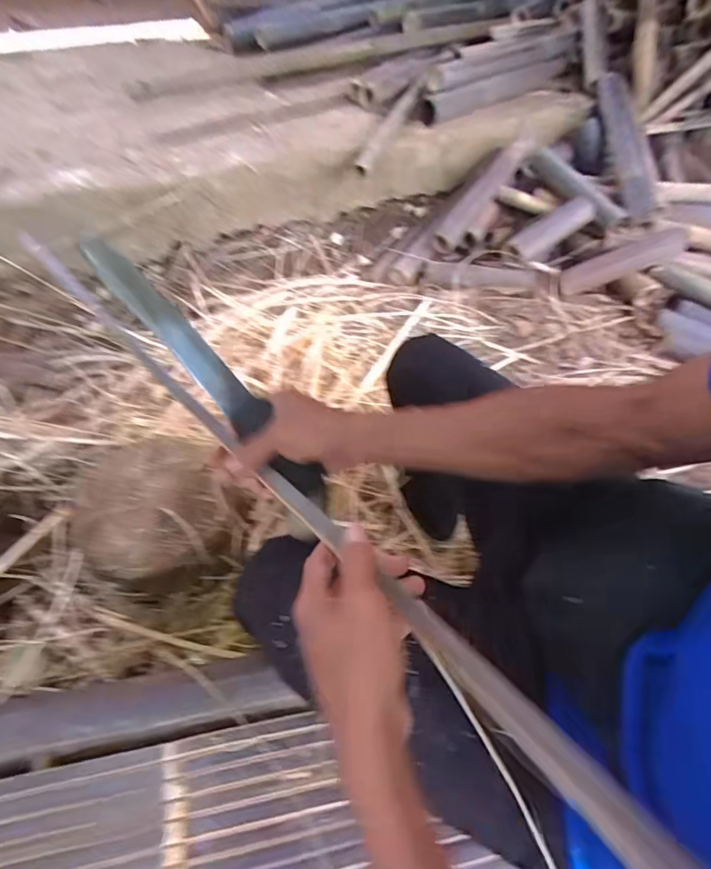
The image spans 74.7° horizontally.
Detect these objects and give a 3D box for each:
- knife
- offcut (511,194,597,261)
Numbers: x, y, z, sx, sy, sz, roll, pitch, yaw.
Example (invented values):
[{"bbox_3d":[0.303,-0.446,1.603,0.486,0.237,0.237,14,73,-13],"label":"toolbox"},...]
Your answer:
[{"bbox_3d":[-0.146,-0.066,0.450,0.033,0.022,0.331,-41,86,-27],"label":"knife"},{"bbox_3d":[0.584,-0.617,1.407,0.281,0.087,0.067,-30,60,-2],"label":"offcut"}]

